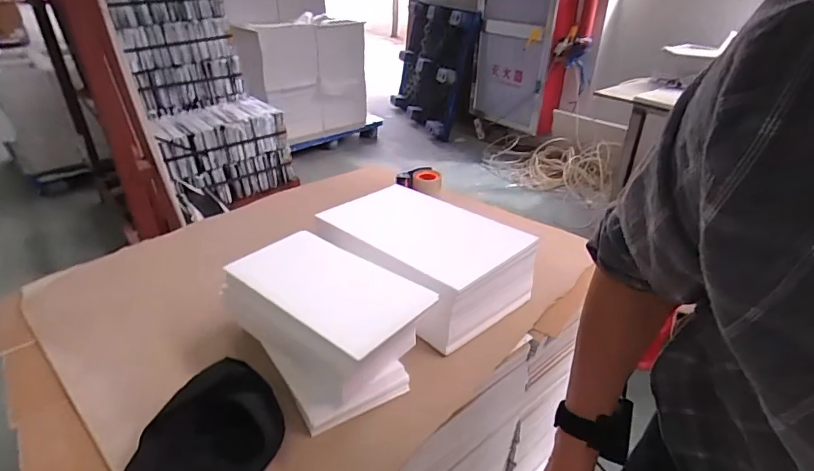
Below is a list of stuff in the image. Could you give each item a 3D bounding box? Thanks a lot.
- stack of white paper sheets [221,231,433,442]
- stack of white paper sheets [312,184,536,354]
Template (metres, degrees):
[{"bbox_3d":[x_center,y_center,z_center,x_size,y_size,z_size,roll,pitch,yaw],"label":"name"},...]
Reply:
[{"bbox_3d":[-0.142,0.136,0.763,0.335,0.155,0.220,26,39,34],"label":"stack of white paper sheets"},{"bbox_3d":[0.026,0.036,0.986,0.291,0.139,0.433,-25,40,-36],"label":"stack of white paper sheets"}]

